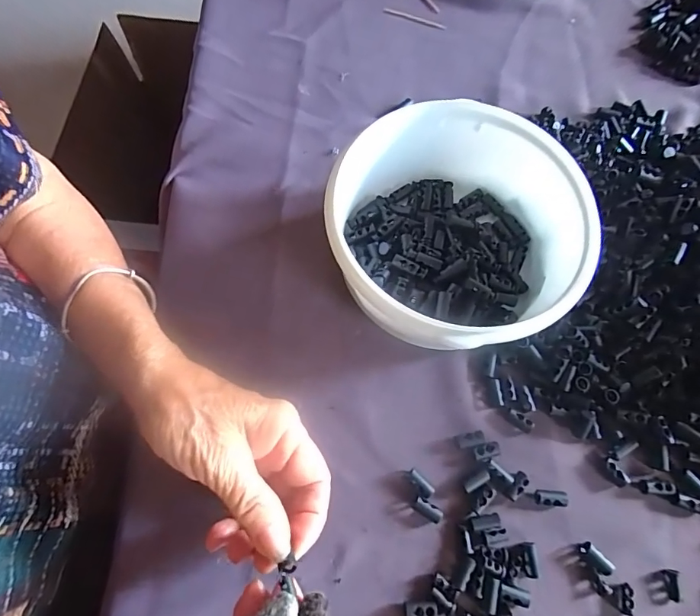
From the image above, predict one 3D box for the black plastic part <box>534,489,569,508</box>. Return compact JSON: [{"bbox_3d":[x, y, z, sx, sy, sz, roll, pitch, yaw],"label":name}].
[{"bbox_3d":[0.129,0.121,0.270,0.021,0.007,0.009,5,70,0],"label":"black plastic part"}]

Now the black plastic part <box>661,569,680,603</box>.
[{"bbox_3d":[0.195,0.168,0.256,0.009,0.004,0.017,9,70,1],"label":"black plastic part"}]

